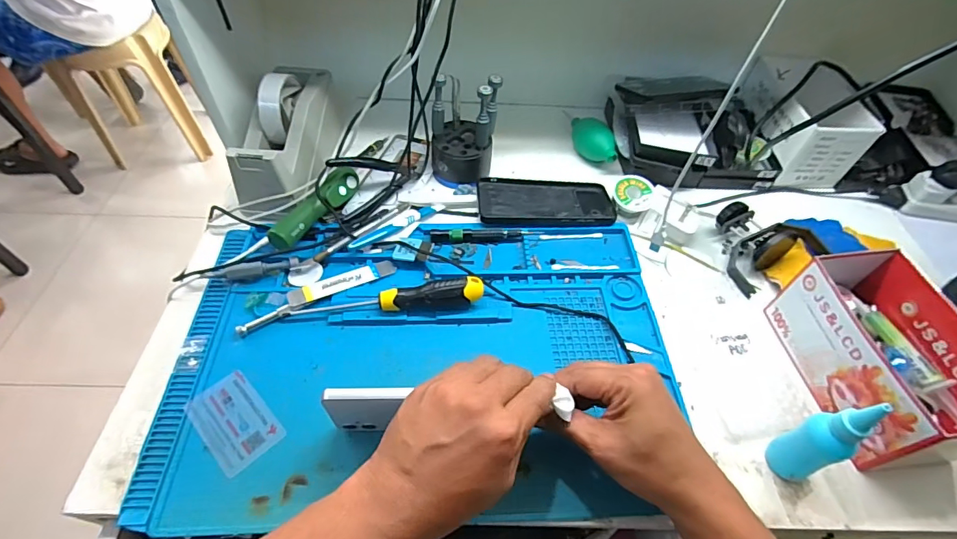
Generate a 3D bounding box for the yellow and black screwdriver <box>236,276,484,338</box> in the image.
[{"bbox_3d":[-0.115,0.034,0.457,0.239,0.032,0.024,-5,53,-7],"label":"yellow and black screwdriver"}]

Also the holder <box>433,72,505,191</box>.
[{"bbox_3d":[-0.018,-0.171,0.566,0.078,0.131,0.074,1,53,-2],"label":"holder"}]

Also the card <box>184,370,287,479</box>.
[{"bbox_3d":[-0.214,0.131,0.399,0.083,0.004,0.053,39,60,24],"label":"card"}]

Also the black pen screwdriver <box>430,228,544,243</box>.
[{"bbox_3d":[0.009,-0.041,0.534,0.129,0.010,0.015,-2,53,-4],"label":"black pen screwdriver"}]

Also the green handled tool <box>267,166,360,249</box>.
[{"bbox_3d":[-0.185,-0.073,0.528,0.028,0.035,0.134,26,56,16],"label":"green handled tool"}]

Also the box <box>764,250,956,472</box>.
[{"bbox_3d":[0.366,0.075,0.416,0.100,0.087,0.177,-5,53,-7],"label":"box"}]

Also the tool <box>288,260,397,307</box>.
[{"bbox_3d":[-0.145,0.010,0.486,0.112,0.009,0.023,-24,58,-20],"label":"tool"}]

